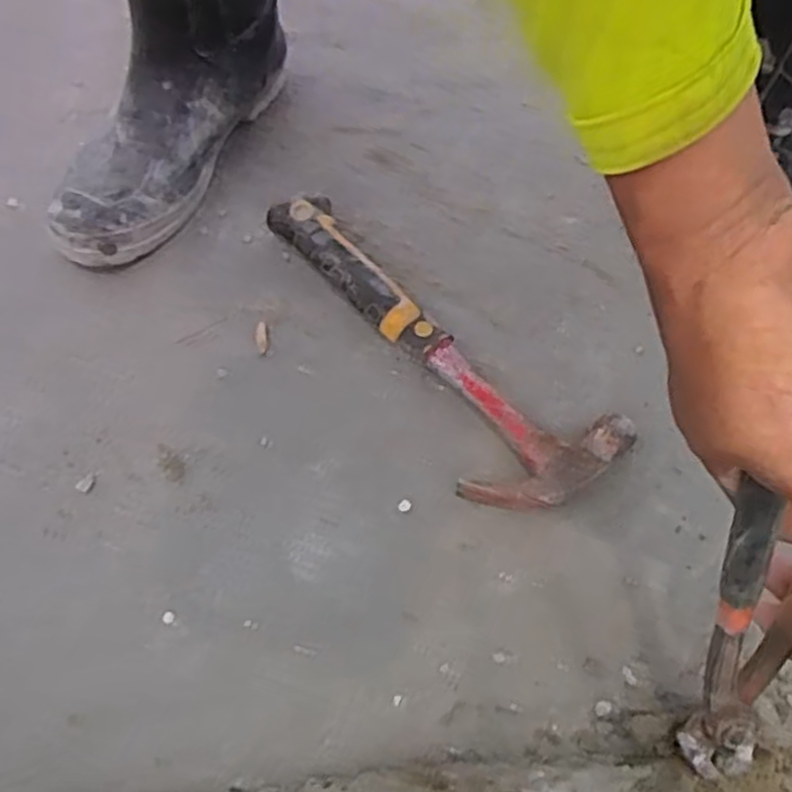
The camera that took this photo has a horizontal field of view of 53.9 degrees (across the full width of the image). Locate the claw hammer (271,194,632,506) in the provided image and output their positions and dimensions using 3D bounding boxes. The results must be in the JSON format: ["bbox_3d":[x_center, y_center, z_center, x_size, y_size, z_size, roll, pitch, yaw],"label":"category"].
[{"bbox_3d":[0.008,-0.028,0.484,0.271,0.030,0.088,40,68,21],"label":"claw hammer"}]

